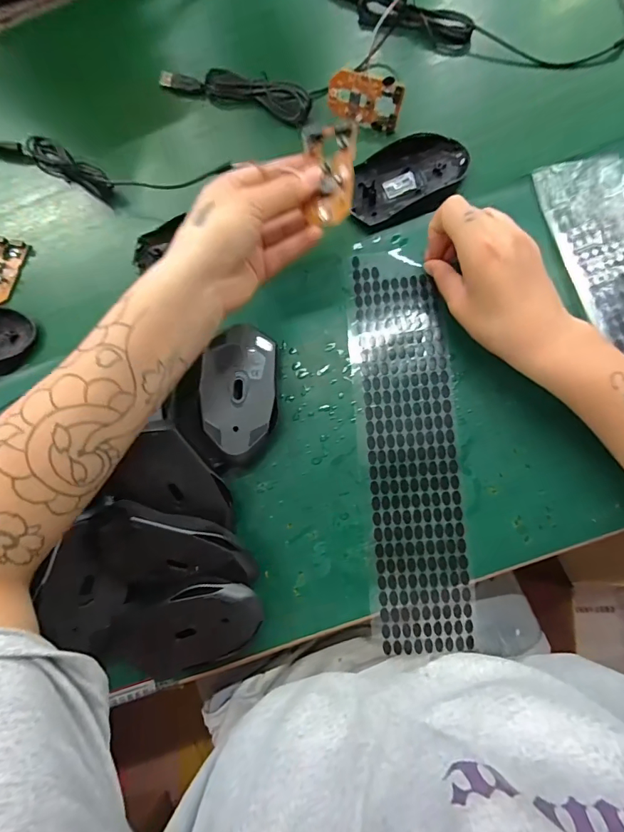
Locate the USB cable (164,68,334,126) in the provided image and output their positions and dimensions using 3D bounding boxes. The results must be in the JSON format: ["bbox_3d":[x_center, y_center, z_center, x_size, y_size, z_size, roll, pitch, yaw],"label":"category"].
[{"bbox_3d":[-0.073,-0.315,0.427,0.164,0.037,0.037,20,75,6],"label":"USB cable"}]

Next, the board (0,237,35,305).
[{"bbox_3d":[-0.305,-0.142,0.422,0.038,0.014,0.066,11,74,3],"label":"board"}]

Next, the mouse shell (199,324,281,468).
[{"bbox_3d":[-0.059,-0.016,0.356,0.060,0.031,0.111,0,74,0],"label":"mouse shell"}]

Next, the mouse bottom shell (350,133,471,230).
[{"bbox_3d":[0.088,-0.212,0.387,0.108,0.026,0.069,-21,75,-6],"label":"mouse bottom shell"}]

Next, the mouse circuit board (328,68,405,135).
[{"bbox_3d":[0.048,-0.290,0.396,0.068,0.040,0.008,18,45,7],"label":"mouse circuit board"}]

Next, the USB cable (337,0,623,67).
[{"bbox_3d":[0.141,-0.367,0.409,0.281,0.031,0.050,21,75,6],"label":"USB cable"}]

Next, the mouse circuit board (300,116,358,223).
[{"bbox_3d":[0.012,-0.168,0.296,0.035,0.012,0.071,-1,87,0],"label":"mouse circuit board"}]

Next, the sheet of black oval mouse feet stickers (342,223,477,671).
[{"bbox_3d":[0.079,0.012,0.357,0.078,0.006,0.345,-5,81,6],"label":"sheet of black oval mouse feet stickers"}]

